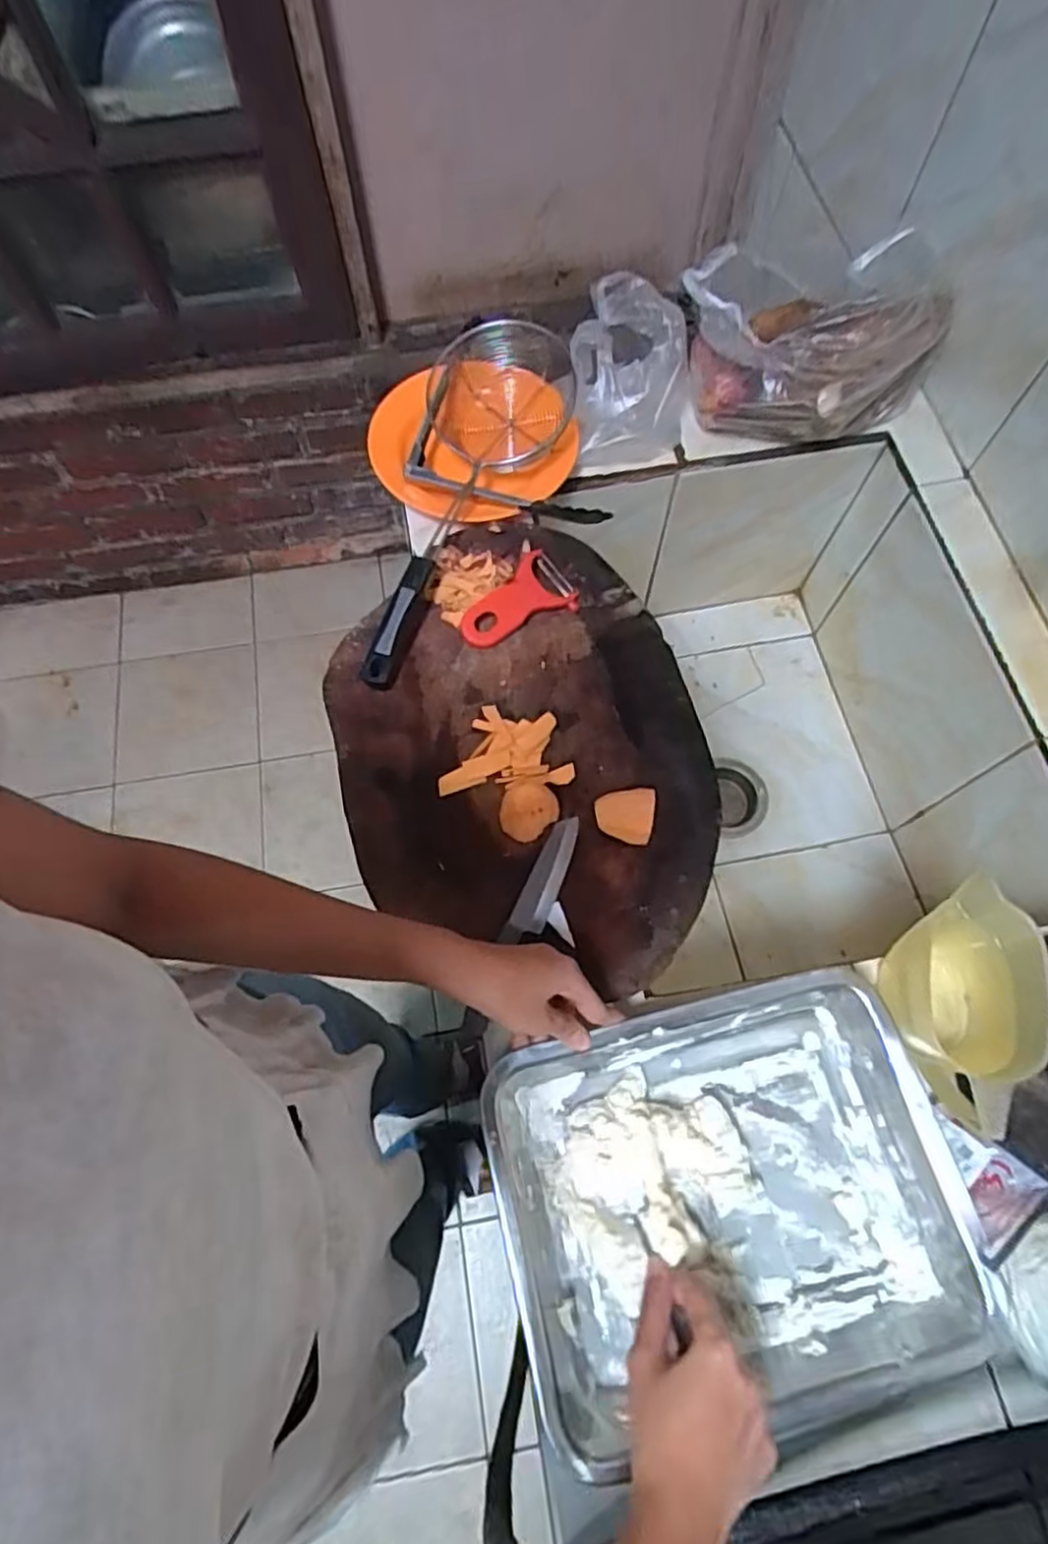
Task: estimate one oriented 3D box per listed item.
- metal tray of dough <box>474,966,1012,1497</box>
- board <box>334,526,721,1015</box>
[{"bbox_3d":[0.139,0.288,0.489,0.301,0.049,0.239,-13,69,-5],"label":"metal tray of dough"},{"bbox_3d":[-0.003,-0.034,0.608,0.303,0.036,0.423,-13,69,-5],"label":"board"}]

